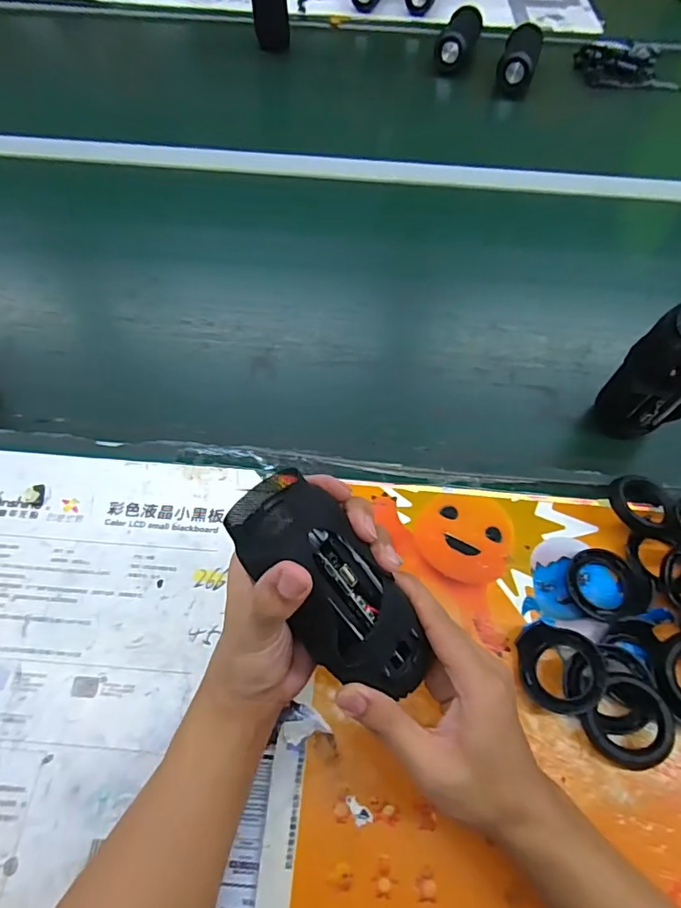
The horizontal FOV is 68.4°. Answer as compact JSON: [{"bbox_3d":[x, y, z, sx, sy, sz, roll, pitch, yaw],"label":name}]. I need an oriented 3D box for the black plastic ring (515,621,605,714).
[{"bbox_3d":[0.171,0.167,0.390,0.062,0.015,0.060,4,69,24],"label":"black plastic ring"}]

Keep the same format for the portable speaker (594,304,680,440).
[{"bbox_3d":[0.306,-0.068,0.479,0.067,0.149,0.052,7,60,2],"label":"portable speaker"}]

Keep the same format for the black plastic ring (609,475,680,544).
[{"bbox_3d":[0.268,0.046,0.442,0.053,0.014,0.060,9,57,3],"label":"black plastic ring"}]

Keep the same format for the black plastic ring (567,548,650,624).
[{"bbox_3d":[0.230,0.111,0.430,0.060,0.022,0.061,1,60,-1],"label":"black plastic ring"}]

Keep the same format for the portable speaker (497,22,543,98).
[{"bbox_3d":[0.338,-0.747,0.937,0.064,0.051,0.161,17,61,8],"label":"portable speaker"}]

